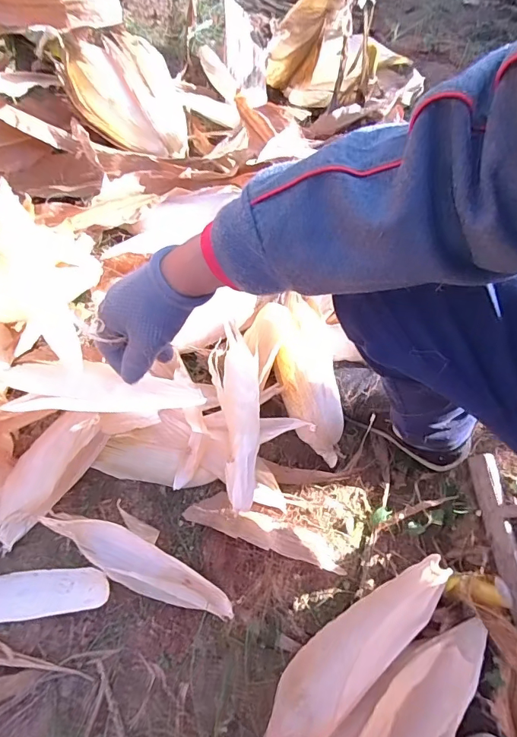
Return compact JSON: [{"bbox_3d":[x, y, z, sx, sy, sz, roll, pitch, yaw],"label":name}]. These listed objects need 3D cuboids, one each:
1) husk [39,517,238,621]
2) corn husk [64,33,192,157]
[{"bbox_3d":[-0.136,0.234,0.512,0.236,0.023,0.051,32,69,-7],"label":"husk"},{"bbox_3d":[-0.220,-0.452,0.745,0.170,0.209,0.065,-20,27,-5],"label":"corn husk"}]

